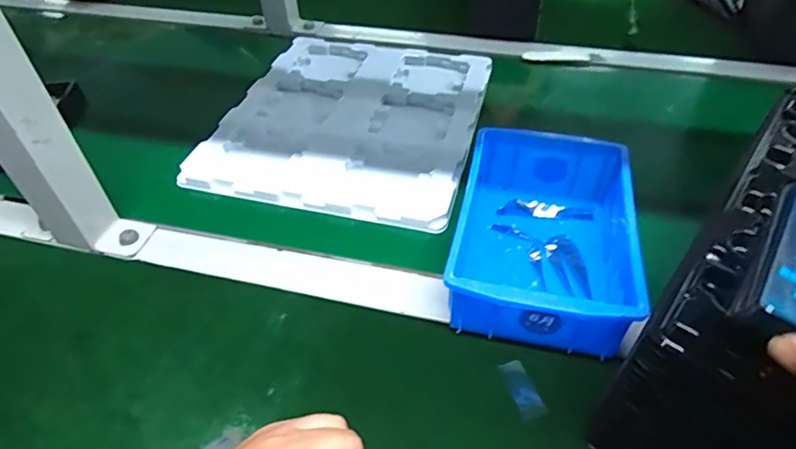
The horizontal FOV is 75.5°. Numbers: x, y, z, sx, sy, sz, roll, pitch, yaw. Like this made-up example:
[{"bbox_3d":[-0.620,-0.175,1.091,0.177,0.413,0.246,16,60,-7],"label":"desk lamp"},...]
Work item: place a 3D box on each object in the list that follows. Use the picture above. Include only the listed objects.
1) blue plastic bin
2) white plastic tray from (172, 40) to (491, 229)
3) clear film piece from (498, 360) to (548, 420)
[{"bbox_3d":[0.117,0.006,0.422,0.132,0.064,0.200,7,46,8],"label":"blue plastic bin"},{"bbox_3d":[-0.050,-0.133,0.607,0.277,0.012,0.328,10,46,12],"label":"white plastic tray"},{"bbox_3d":[0.088,0.116,0.363,0.018,0.004,0.043,-14,46,-12],"label":"clear film piece"}]

